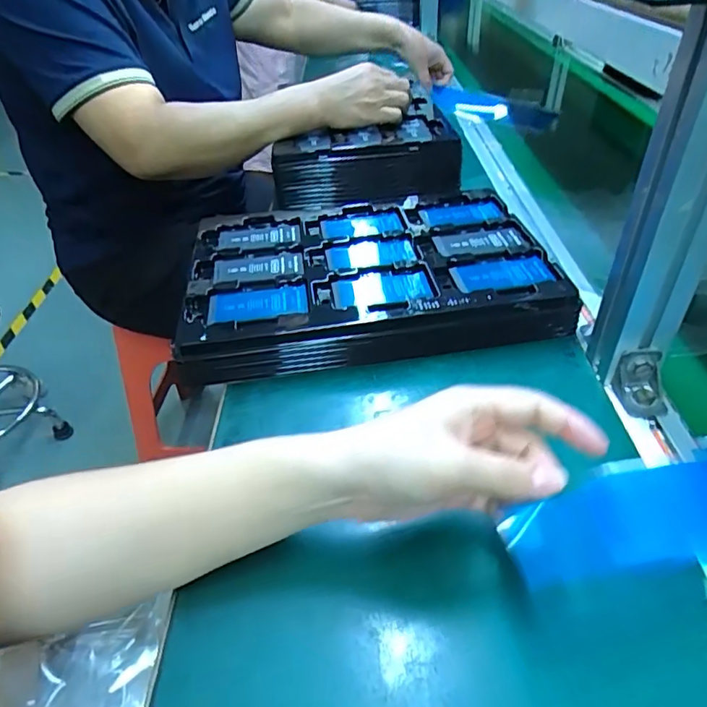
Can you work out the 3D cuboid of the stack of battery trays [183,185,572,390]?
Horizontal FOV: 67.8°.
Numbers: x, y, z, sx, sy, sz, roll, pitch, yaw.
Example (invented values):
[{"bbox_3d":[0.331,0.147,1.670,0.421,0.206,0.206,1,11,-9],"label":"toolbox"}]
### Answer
[{"bbox_3d":[0.006,-0.075,0.519,0.336,0.052,0.251,-8,40,-6],"label":"stack of battery trays"}]

